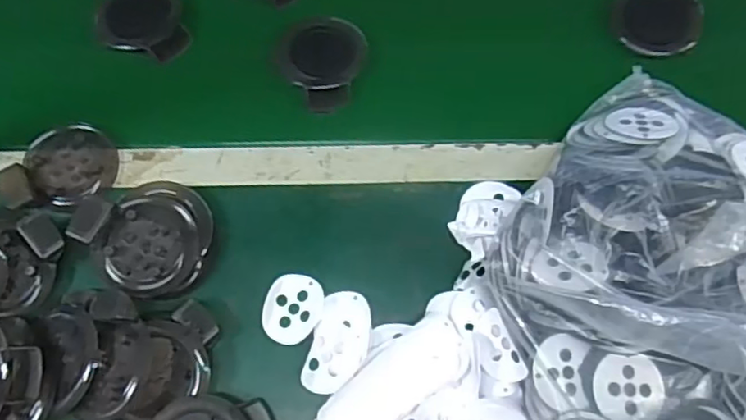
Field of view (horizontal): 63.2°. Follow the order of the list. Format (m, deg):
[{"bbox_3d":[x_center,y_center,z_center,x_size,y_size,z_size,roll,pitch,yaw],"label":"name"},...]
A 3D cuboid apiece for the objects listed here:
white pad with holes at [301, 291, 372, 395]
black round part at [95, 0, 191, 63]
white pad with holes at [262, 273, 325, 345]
[{"bbox_3d":[-0.028,0.115,0.529,0.047,0.015,0.088,13,71,5],"label":"white pad with holes"},{"bbox_3d":[-0.241,-0.203,0.648,0.095,0.028,0.077,16,84,6],"label":"black round part"},{"bbox_3d":[-0.071,0.088,0.541,0.048,0.012,0.060,15,71,5],"label":"white pad with holes"}]

